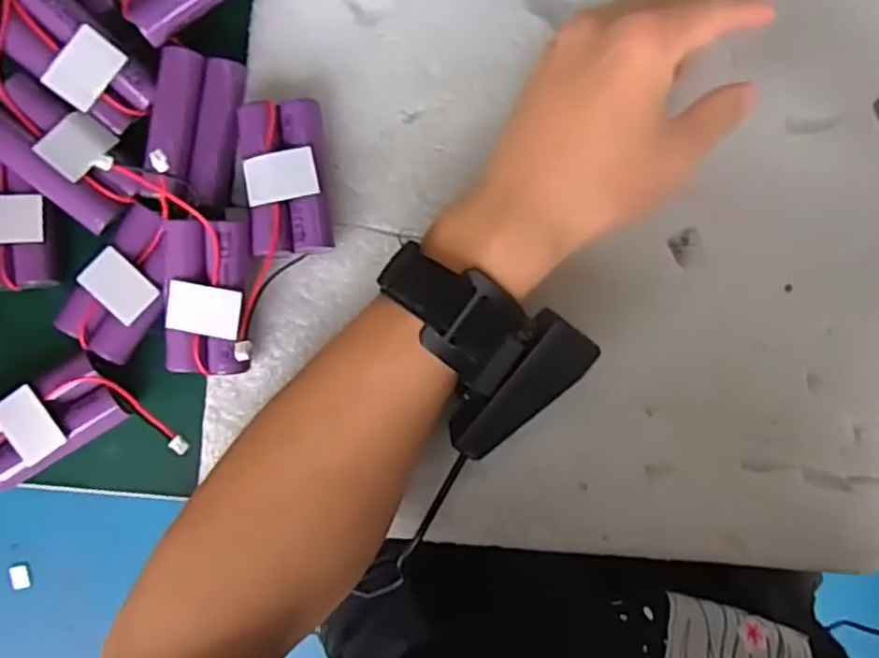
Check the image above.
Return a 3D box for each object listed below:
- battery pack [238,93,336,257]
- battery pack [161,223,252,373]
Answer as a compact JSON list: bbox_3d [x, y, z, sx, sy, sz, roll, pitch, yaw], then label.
[{"bbox_3d":[-0.066,-0.066,0.312,0.034,0.020,0.065,-7,89,-3],"label":"battery pack"},{"bbox_3d":[-0.099,-0.013,0.307,0.033,0.024,0.063,0,89,-3],"label":"battery pack"}]

